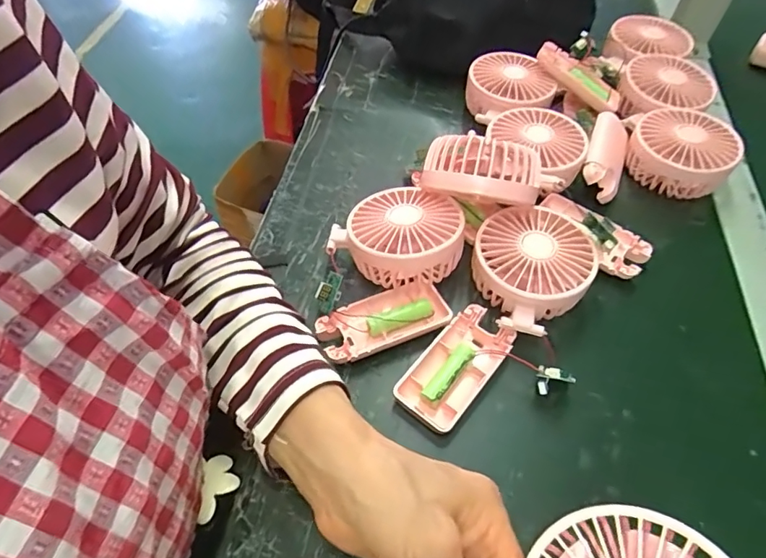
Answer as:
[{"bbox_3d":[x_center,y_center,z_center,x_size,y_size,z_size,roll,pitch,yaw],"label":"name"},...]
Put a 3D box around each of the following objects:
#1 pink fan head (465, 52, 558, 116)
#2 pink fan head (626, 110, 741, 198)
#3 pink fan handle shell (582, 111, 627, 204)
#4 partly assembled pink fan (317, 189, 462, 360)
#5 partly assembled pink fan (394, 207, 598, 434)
[{"bbox_3d":[0.130,-0.189,0.502,0.084,0.048,0.084,0,55,0],"label":"pink fan head"},{"bbox_3d":[0.274,-0.117,0.449,0.089,0.046,0.085,26,59,17],"label":"pink fan head"},{"bbox_3d":[0.205,-0.114,0.451,0.033,0.038,0.084,17,56,12],"label":"pink fan handle shell"},{"bbox_3d":[0.007,-0.009,0.366,0.104,0.054,0.141,4,55,3],"label":"partly assembled pink fan"},{"bbox_3d":[0.082,0.023,0.354,0.085,0.041,0.192,34,74,21],"label":"partly assembled pink fan"}]

